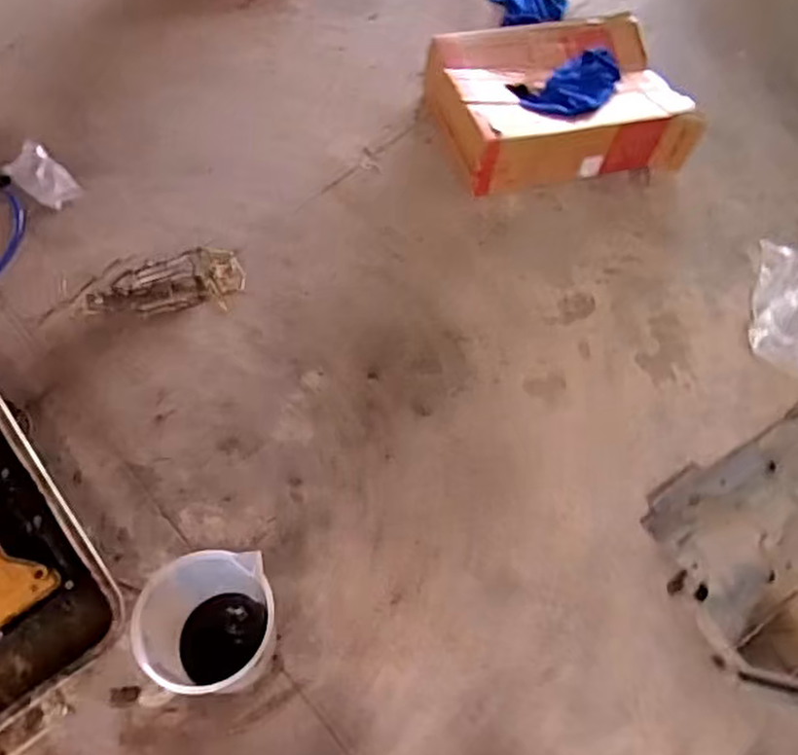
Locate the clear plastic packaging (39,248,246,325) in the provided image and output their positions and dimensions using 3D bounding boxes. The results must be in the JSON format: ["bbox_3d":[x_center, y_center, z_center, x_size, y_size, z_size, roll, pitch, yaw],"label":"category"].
[{"bbox_3d":[-0.518,-0.198,1.470,0.373,0.035,0.166,-10,63,-9],"label":"clear plastic packaging"}]

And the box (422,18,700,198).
[{"bbox_3d":[0.393,-0.716,1.747,0.603,0.191,0.442,-12,64,-10],"label":"box"}]

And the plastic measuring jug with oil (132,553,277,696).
[{"bbox_3d":[-0.279,0.380,1.069,0.177,0.247,0.182,3,64,-6],"label":"plastic measuring jug with oil"}]

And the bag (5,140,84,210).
[{"bbox_3d":[-0.810,-0.459,1.575,0.105,0.025,0.205,-40,75,-22],"label":"bag"}]

